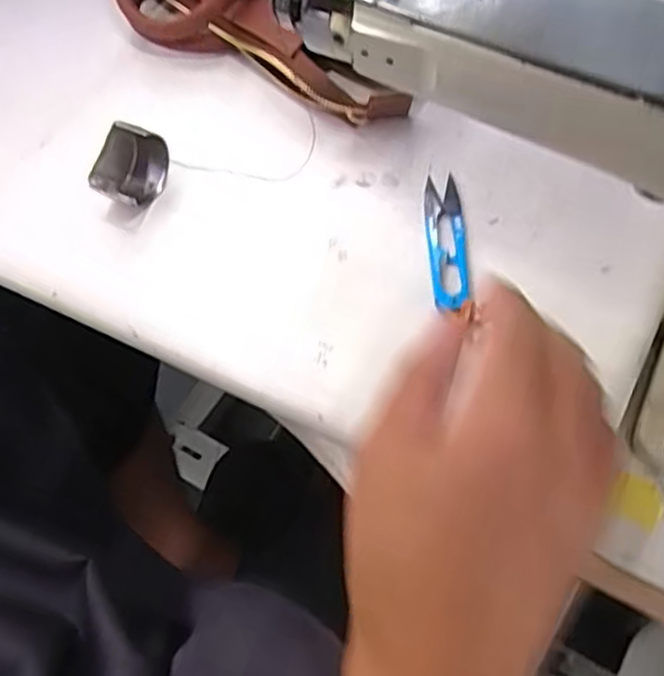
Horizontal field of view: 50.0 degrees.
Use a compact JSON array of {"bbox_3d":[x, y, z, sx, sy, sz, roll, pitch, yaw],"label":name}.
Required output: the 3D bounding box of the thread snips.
[{"bbox_3d":[0.065,-0.058,0.406,0.022,0.011,0.097,-1,59,4],"label":"thread snips"}]

